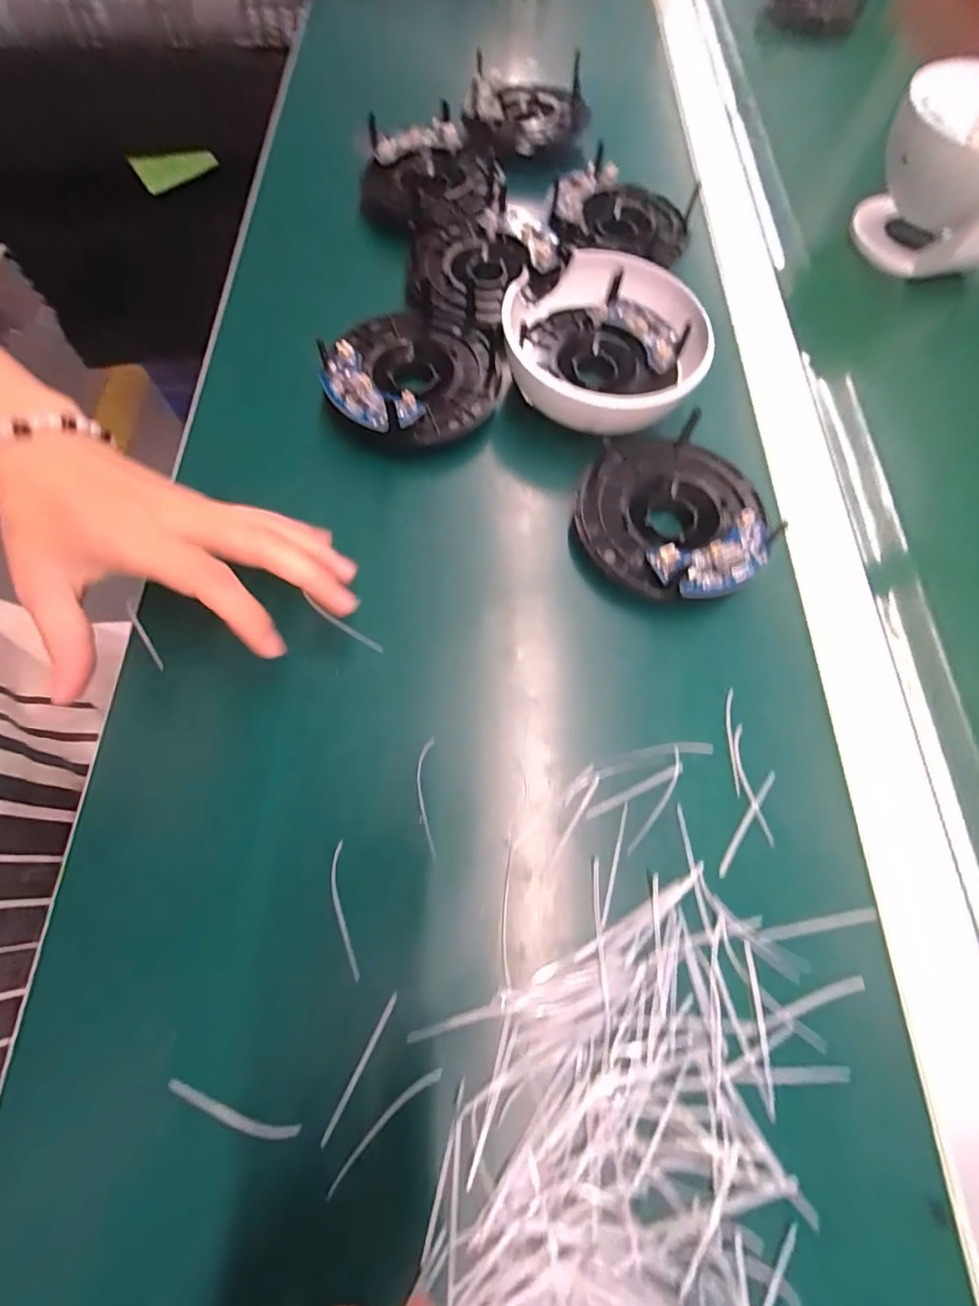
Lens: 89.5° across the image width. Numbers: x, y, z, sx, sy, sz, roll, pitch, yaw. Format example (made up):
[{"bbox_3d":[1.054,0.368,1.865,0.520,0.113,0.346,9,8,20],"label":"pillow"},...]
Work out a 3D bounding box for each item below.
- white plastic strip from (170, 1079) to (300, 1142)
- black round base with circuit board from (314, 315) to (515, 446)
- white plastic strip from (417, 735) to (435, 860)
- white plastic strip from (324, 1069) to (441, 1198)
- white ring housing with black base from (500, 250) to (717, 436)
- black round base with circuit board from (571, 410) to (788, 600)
[{"bbox_3d":[-0.094,0.167,0.180,0.051,0.004,0.006,15,70,4],"label":"white plastic strip"},{"bbox_3d":[-0.044,-0.163,0.286,0.096,0.024,0.097,1,69,-2],"label":"black round base with circuit board"},{"bbox_3d":[-0.029,0.064,0.220,0.008,0.004,0.050,-2,69,-2],"label":"white plastic strip"},{"bbox_3d":[-0.039,0.172,0.179,0.050,0.008,0.006,-38,75,-14],"label":"white plastic strip"},{"bbox_3d":[0.066,-0.181,0.284,0.118,0.033,0.118,11,69,2],"label":"white ring housing with black base"},{"bbox_3d":[0.097,-0.076,0.259,0.098,0.024,0.102,1,69,-2],"label":"black round base with circuit board"}]

